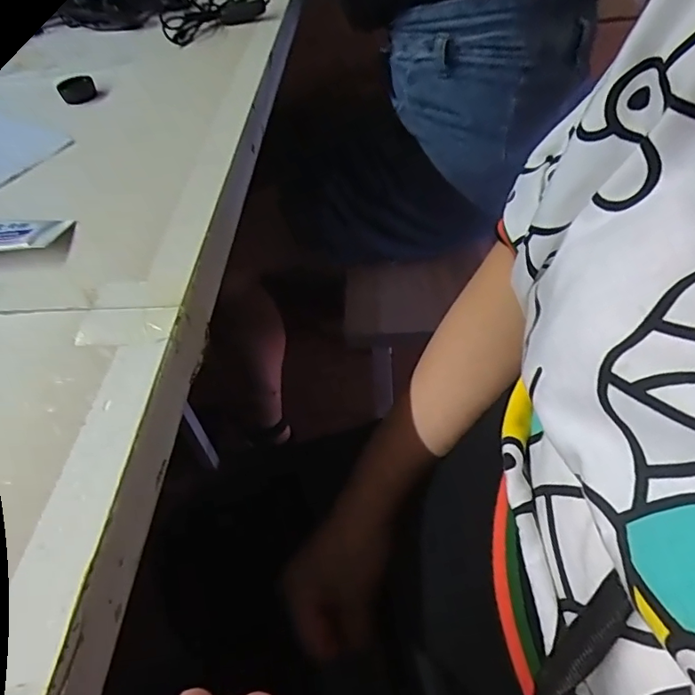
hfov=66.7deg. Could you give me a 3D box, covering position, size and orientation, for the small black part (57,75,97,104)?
[{"bbox_3d":[-0.224,-0.213,0.437,0.028,0.016,0.013,-24,50,-15],"label":"small black part"}]

